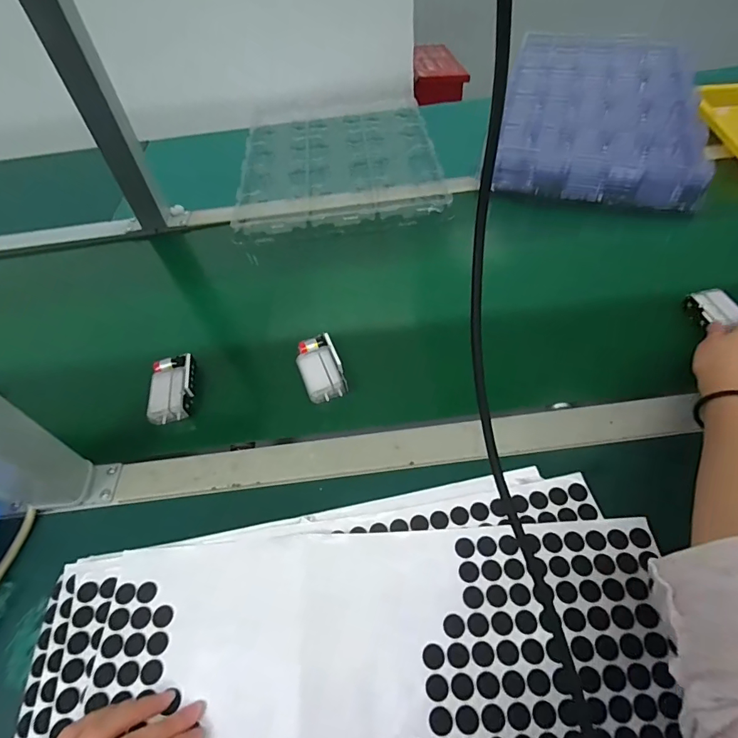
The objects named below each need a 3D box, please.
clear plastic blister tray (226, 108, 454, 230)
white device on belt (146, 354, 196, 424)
[{"bbox_3d":[-0.051,-0.358,0.726,0.317,0.023,0.344,-6,54,1],"label":"clear plastic blister tray"},{"bbox_3d":[-0.209,0.019,0.452,0.042,0.021,0.077,-9,54,-1],"label":"white device on belt"}]

